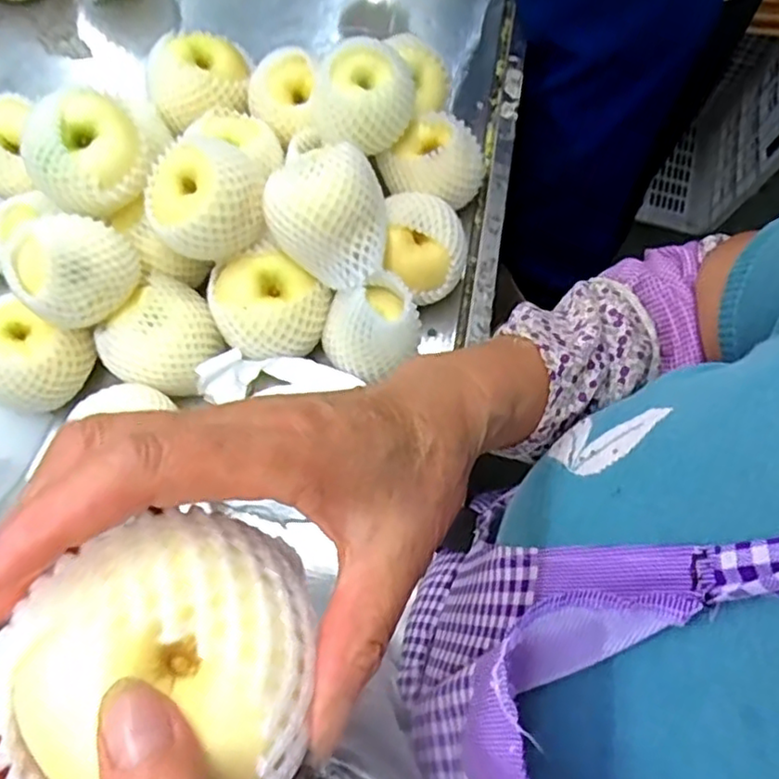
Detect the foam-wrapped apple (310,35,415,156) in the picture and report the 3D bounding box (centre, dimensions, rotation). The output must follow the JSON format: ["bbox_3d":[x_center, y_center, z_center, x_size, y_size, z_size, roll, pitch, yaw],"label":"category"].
[{"bbox_3d":[-0.021,-0.245,0.568,0.076,0.071,0.073,1,72,-2],"label":"foam-wrapped apple"}]

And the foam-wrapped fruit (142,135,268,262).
[{"bbox_3d":[-0.145,-0.147,0.525,0.089,0.072,0.090,1,72,-2],"label":"foam-wrapped fruit"}]

